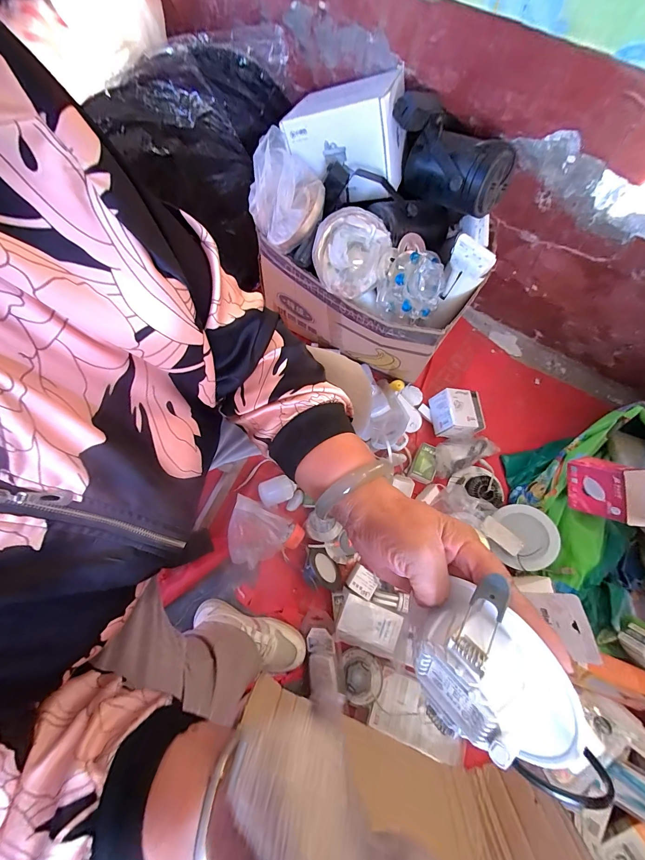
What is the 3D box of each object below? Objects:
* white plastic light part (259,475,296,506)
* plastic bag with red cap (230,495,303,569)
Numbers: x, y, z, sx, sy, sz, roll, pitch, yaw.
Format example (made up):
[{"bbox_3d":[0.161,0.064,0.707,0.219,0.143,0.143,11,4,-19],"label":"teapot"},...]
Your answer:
[{"bbox_3d":[-0.105,0.140,0.757,0.081,0.035,0.059,-21,76,-6],"label":"white plastic light part"},{"bbox_3d":[-0.134,0.235,0.716,0.163,0.096,0.129,23,76,5],"label":"plastic bag with red cap"}]

